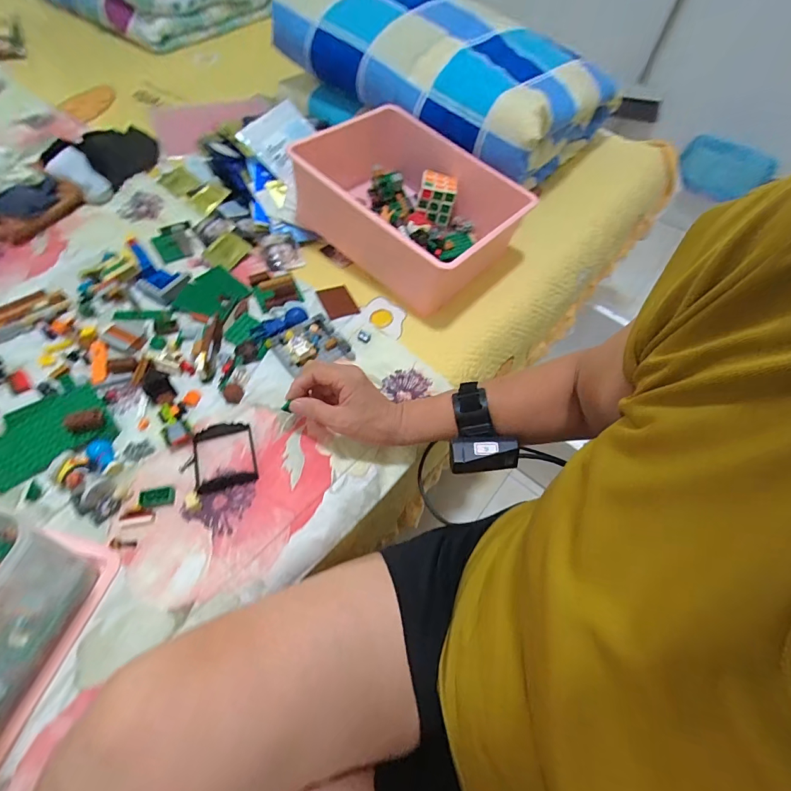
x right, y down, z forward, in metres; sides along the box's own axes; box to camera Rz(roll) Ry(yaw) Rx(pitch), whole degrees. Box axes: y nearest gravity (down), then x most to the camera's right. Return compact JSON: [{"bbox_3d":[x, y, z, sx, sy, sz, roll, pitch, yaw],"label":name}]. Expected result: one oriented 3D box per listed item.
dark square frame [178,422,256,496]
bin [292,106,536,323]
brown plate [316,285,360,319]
[{"bbox_3d":[-0.195,0.067,0.453,0.077,0.014,0.072,-13,59,-13],"label":"dark square frame"},{"bbox_3d":[0.023,-0.291,0.632,0.293,0.134,0.232,38,62,18],"label":"bin"},{"bbox_3d":[-0.084,-0.136,0.598,0.044,0.006,0.063,-22,62,-17],"label":"brown plate"}]

